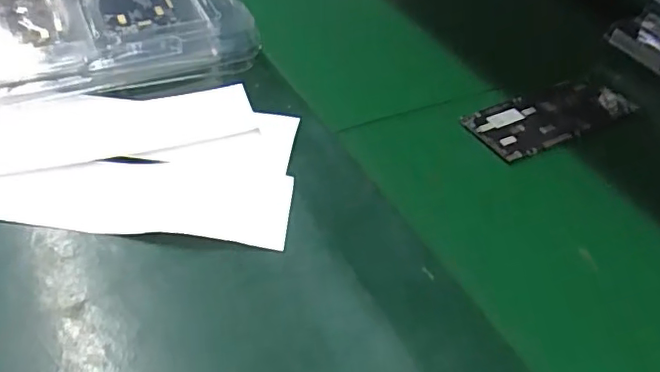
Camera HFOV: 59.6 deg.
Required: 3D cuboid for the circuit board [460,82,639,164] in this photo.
[{"bbox_3d":[0.141,-0.047,0.363,0.120,0.004,0.044,-20,54,-25],"label":"circuit board"}]

